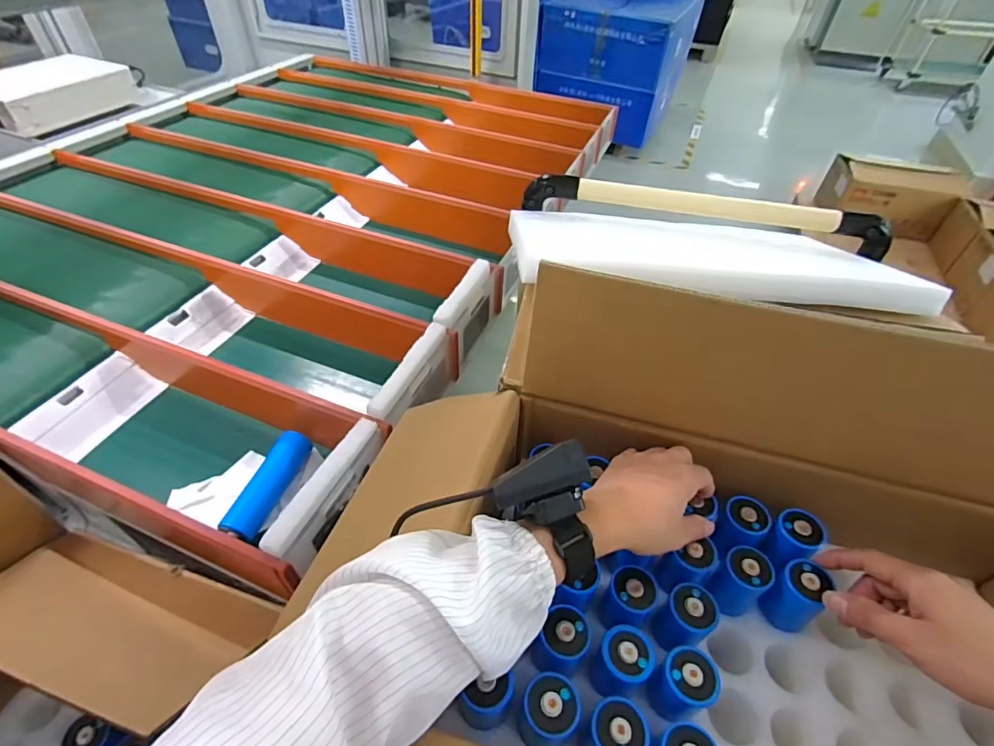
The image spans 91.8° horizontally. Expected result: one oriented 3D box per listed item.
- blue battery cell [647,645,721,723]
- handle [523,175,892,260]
[{"bbox_3d":[0.142,0.244,0.379,0.043,0.062,0.042,-26,53,-26],"label":"blue battery cell"},{"bbox_3d":[0.290,-0.229,0.681,0.501,0.043,0.064,9,47,4],"label":"handle"}]

